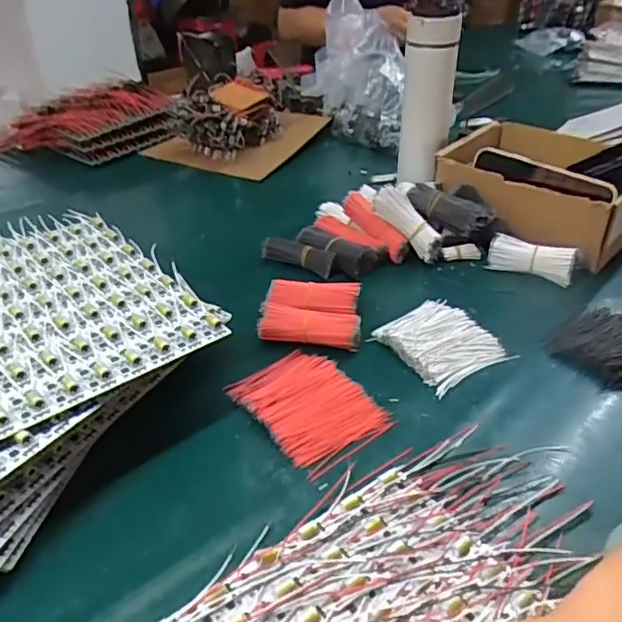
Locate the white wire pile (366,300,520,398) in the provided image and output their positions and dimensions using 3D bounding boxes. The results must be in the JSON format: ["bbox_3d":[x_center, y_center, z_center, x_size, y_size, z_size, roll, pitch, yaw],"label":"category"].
[{"bbox_3d":[0.121,0.026,0.538,0.088,0.015,0.098,-21,39,-26],"label":"white wire pile"}]

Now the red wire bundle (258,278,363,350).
[{"bbox_3d":[0.002,0.001,0.557,0.093,0.028,0.071,5,35,9],"label":"red wire bundle"}]

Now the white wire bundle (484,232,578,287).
[{"bbox_3d":[0.236,-0.056,0.620,0.088,0.042,0.029,22,40,30],"label":"white wire bundle"}]

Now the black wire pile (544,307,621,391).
[{"bbox_3d":[0.273,0.032,0.523,0.095,0.015,0.106,-17,37,-22],"label":"black wire pile"}]

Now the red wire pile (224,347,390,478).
[{"bbox_3d":[-0.003,0.074,0.474,0.087,0.012,0.123,-25,41,-31],"label":"red wire pile"}]

